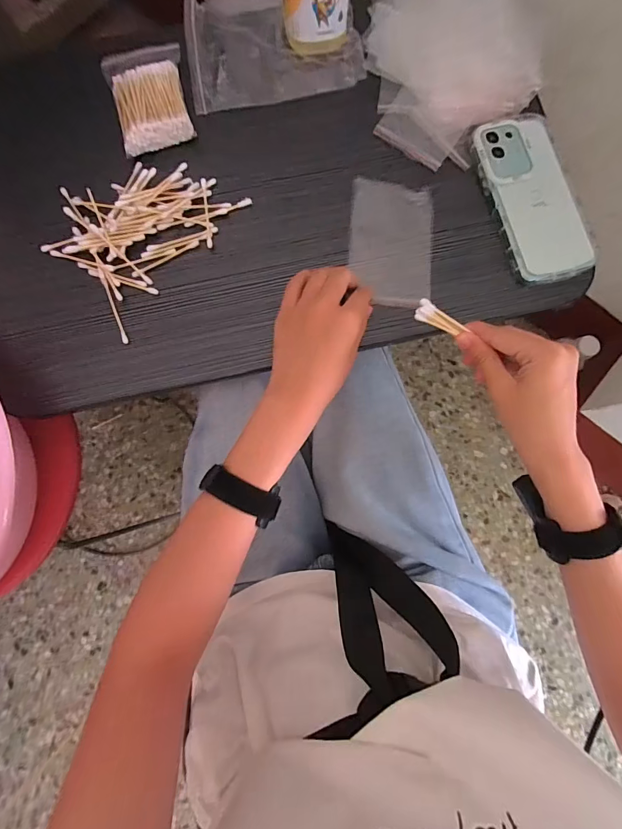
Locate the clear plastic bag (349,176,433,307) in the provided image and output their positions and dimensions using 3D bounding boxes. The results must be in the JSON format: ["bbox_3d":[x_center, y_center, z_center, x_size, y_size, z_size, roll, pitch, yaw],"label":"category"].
[{"bbox_3d":[0.078,-0.165,0.372,0.078,0.009,0.118,4,82,0],"label":"clear plastic bag"}]

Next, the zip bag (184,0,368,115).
[{"bbox_3d":[-0.040,-0.384,0.402,0.175,0.008,0.122,-9,85,0],"label":"zip bag"}]

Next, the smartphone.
[{"bbox_3d":[0.215,-0.212,0.374,0.076,0.012,0.168,-15,83,-2],"label":"smartphone"}]

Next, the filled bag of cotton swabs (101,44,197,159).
[{"bbox_3d":[-0.161,-0.321,0.385,0.073,0.023,0.114,-17,83,-2],"label":"filled bag of cotton swabs"}]

